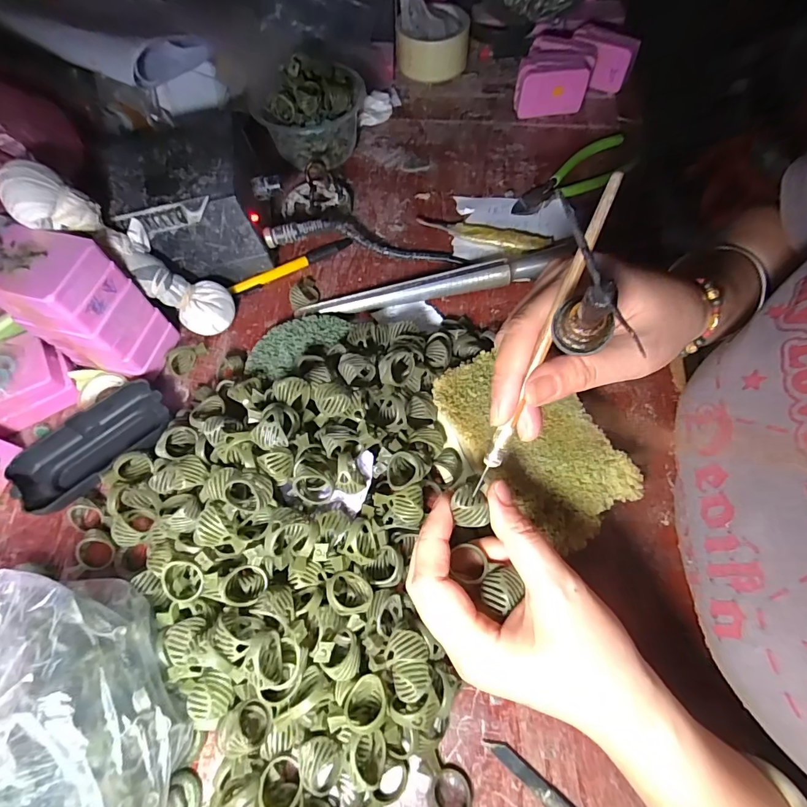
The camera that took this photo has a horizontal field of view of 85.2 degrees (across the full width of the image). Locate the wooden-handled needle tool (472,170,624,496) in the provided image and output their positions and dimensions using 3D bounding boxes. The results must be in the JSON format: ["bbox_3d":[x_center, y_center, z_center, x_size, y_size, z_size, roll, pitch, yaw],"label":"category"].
[{"bbox_3d":[0.065,-0.025,0.206,0.008,0.004,0.154,22,110,11],"label":"wooden-handled needle tool"}]

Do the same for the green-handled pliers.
[{"bbox_3d":[0.179,-0.232,0.452,0.158,0.008,0.051,-38,70,-16],"label":"green-handled pliers"}]

